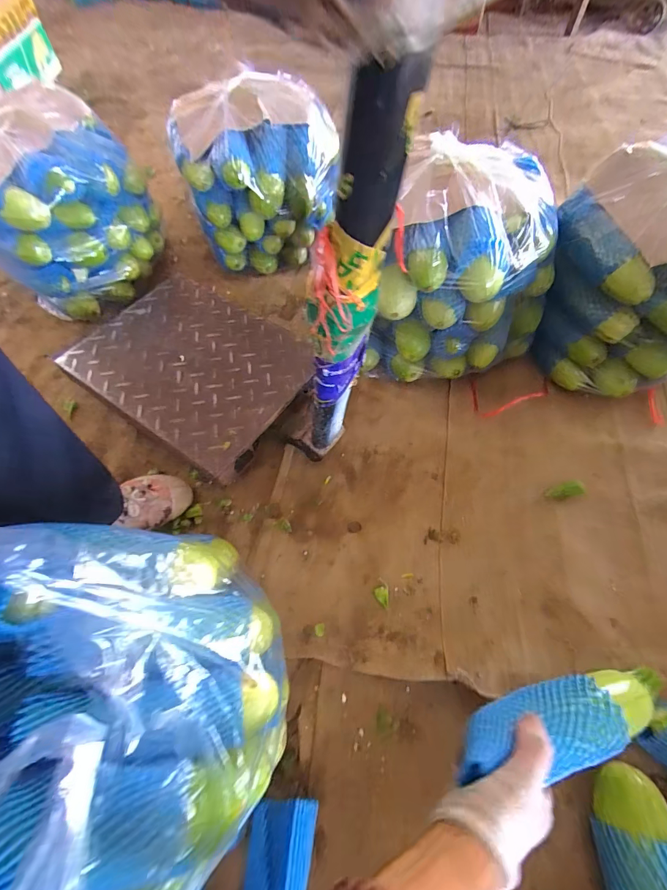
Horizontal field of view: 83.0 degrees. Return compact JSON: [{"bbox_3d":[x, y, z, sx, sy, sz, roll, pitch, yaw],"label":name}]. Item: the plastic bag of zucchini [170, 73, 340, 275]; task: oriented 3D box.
[{"bbox_3d":[-0.156,-0.550,0.823,0.328,0.324,0.248,-5,61,-3],"label":"plastic bag of zucchini"}]

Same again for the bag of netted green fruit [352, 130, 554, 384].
[{"bbox_3d":[0.207,-0.294,0.664,0.326,0.307,0.272,10,61,5],"label":"bag of netted green fruit"}]

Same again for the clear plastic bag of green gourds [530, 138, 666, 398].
[{"bbox_3d":[0.517,-0.264,0.642,0.319,0.317,0.239,40,68,20],"label":"clear plastic bag of green gourds"}]

